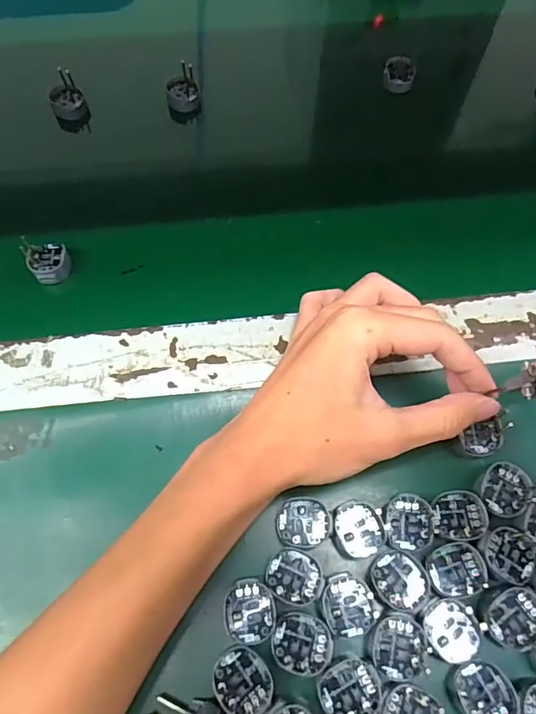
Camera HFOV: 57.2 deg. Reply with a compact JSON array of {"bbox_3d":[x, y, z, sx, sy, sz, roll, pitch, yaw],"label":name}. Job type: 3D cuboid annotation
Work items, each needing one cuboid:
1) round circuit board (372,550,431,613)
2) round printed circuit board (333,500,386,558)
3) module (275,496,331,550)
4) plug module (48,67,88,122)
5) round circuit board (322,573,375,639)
[{"bbox_3d":[0.066,0.110,0.242,0.030,0.004,0.026,32,69,14],"label":"round circuit board"},{"bbox_3d":[0.047,0.088,0.252,0.025,0.004,0.027,0,64,0],"label":"round printed circuit board"},{"bbox_3d":[0.018,0.085,0.253,0.027,0.004,0.025,-11,65,-5],"label":"module"},{"bbox_3d":[-0.162,-0.210,0.395,0.026,0.028,0.025,-24,67,-11],"label":"plug module"},{"bbox_3d":[0.039,0.120,0.238,0.024,0.004,0.027,-10,65,-5],"label":"round circuit board"}]

